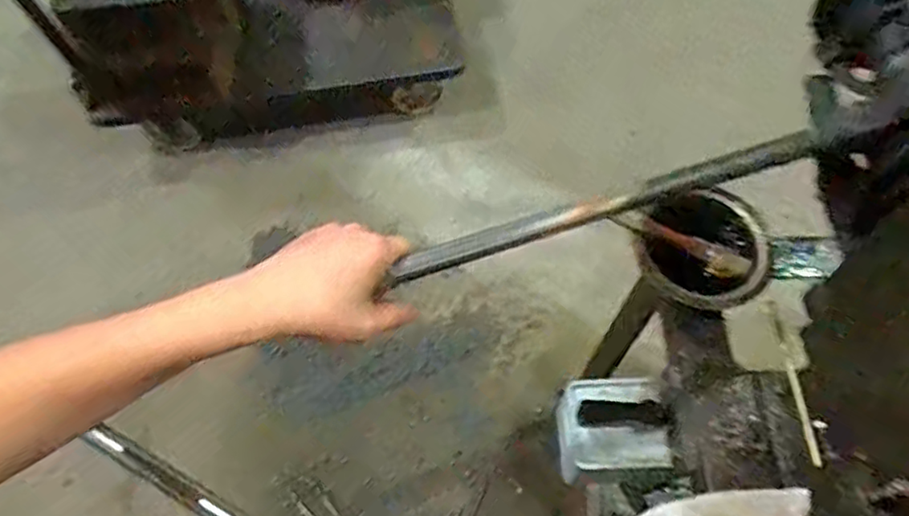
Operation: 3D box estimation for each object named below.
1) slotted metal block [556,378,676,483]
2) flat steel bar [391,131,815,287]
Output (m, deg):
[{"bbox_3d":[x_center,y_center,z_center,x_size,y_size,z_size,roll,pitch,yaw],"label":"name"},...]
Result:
[{"bbox_3d":[0.157,0.168,0.631,0.101,0.071,0.089,-2,61,-3],"label":"slotted metal block"},{"bbox_3d":[0.104,-0.035,0.442,0.303,0.020,0.015,-18,63,-1],"label":"flat steel bar"}]

